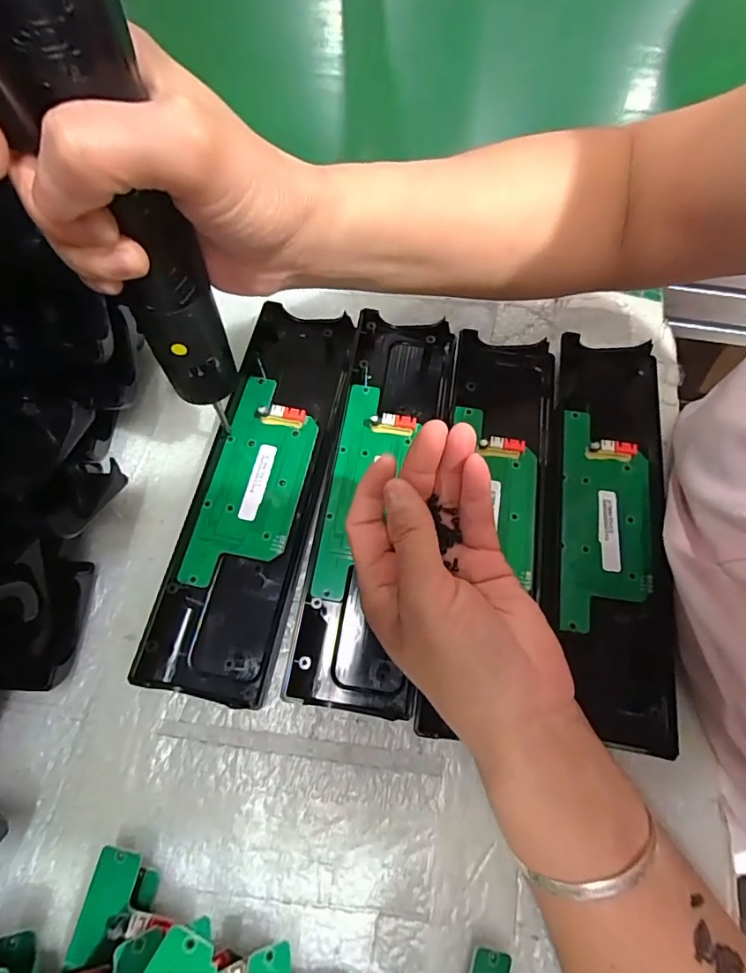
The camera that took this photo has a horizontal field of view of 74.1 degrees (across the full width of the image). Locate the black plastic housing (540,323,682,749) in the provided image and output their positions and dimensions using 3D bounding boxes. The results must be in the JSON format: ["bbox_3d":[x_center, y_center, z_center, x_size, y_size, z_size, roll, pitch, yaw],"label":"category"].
[{"bbox_3d":[0.144,0.019,0.298,0.075,0.018,0.241,11,69,2],"label":"black plastic housing"}]

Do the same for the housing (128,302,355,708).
[{"bbox_3d":[-0.069,-0.005,0.304,0.070,0.019,0.249,12,69,3],"label":"housing"}]

